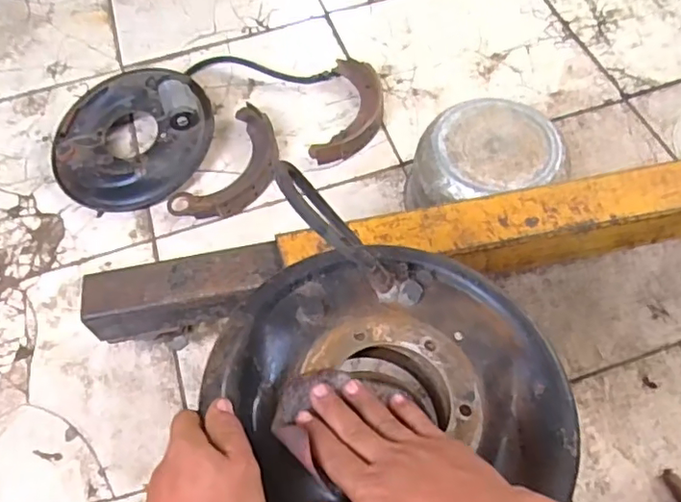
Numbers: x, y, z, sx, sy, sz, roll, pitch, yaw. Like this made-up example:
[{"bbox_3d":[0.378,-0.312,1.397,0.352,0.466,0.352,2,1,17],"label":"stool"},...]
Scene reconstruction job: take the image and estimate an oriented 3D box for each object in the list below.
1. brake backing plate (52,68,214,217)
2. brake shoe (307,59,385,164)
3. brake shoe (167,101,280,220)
[{"bbox_3d":[-0.344,-0.193,0.971,0.262,0.080,0.245,-2,61,3],"label":"brake backing plate"},{"bbox_3d":[0.022,-0.236,0.996,0.098,0.035,0.220,10,62,10],"label":"brake shoe"},{"bbox_3d":[-0.169,-0.134,0.959,0.126,0.030,0.228,25,65,17],"label":"brake shoe"}]

